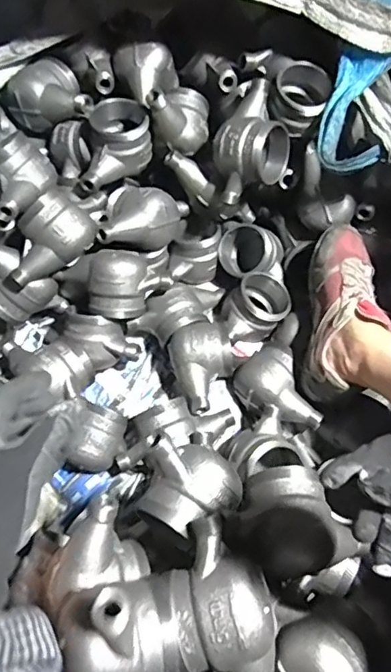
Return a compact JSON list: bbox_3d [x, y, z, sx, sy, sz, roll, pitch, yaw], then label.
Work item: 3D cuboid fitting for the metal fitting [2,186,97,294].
[{"bbox_3d":[-0.205,-0.127,0.703,0.141,0.068,0.088,-35,108,-2],"label":"metal fitting"}]

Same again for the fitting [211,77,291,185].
[{"bbox_3d":[0.083,-0.262,0.704,0.094,0.069,0.102,42,71,16],"label":"fitting"}]

